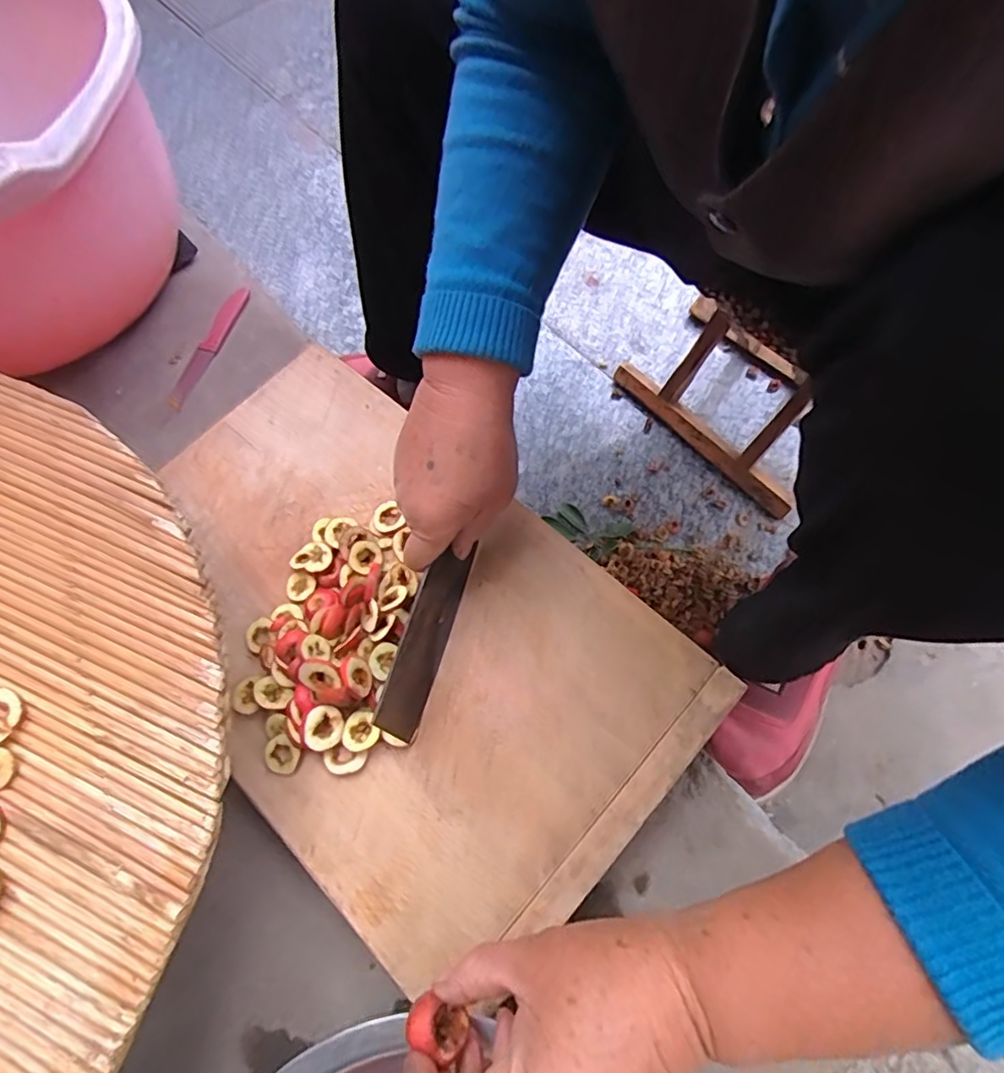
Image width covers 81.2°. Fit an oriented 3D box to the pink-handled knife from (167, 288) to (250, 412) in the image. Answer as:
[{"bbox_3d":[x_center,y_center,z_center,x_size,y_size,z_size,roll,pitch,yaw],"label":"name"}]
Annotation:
[{"bbox_3d":[-0.293,-0.192,0.586,0.021,0.007,0.151,16,70,10],"label":"pink-handled knife"}]

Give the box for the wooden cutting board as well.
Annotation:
[{"bbox_3d":[-0.094,0.057,0.432,0.451,0.032,0.276,41,71,14],"label":"wooden cutting board"}]

